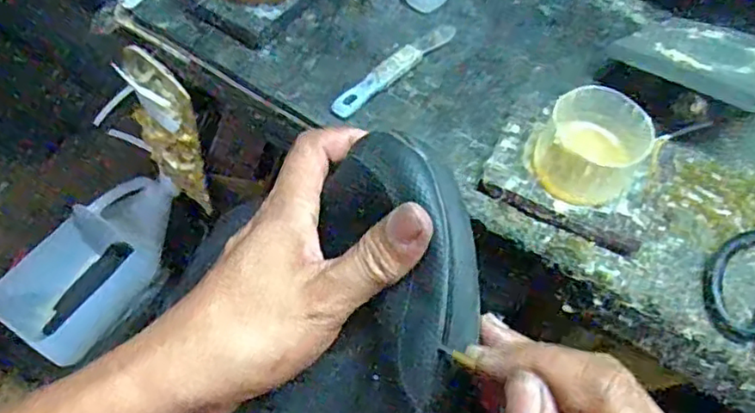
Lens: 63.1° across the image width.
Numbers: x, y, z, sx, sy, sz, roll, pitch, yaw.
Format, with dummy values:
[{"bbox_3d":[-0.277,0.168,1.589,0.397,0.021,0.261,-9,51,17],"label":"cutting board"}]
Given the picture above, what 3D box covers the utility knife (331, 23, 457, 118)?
[{"bbox_3d":[0.015,-0.110,0.488,0.017,0.012,0.134,39,67,18],"label":"utility knife"}]

